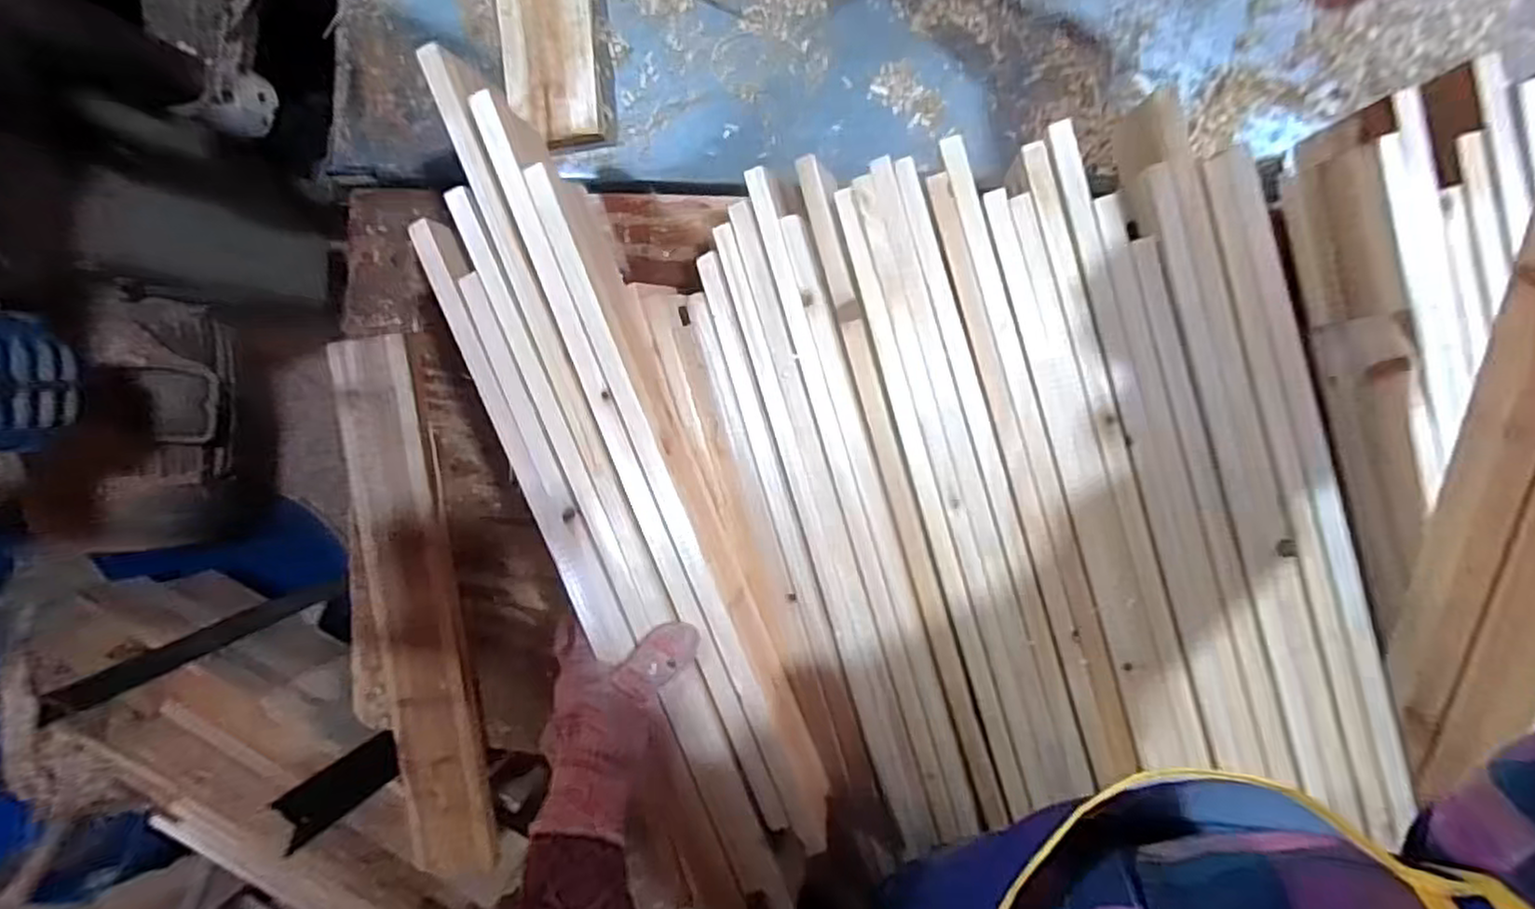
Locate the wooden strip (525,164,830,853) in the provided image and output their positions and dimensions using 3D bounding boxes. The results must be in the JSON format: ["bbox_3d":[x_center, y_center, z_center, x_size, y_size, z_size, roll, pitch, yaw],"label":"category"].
[{"bbox_3d":[-0.055,0.029,0.483,0.019,0.080,0.461,-23,91,10],"label":"wooden strip"}]

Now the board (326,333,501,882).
[{"bbox_3d":[-0.323,0.143,0.639,0.079,0.018,0.493,-8,94,9],"label":"board"}]

